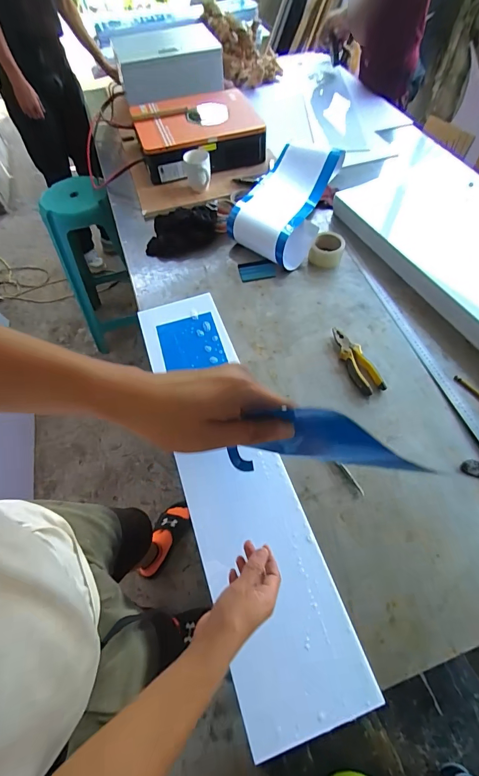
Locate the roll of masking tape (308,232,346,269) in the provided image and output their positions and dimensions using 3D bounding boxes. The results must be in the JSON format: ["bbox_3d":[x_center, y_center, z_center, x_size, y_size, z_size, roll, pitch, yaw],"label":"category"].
[{"bbox_3d":[0.245,-0.393,1.021,0.096,0.050,0.094,-2,58,3],"label":"roll of masking tape"}]

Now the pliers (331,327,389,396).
[{"bbox_3d":[0.266,-0.066,0.837,0.050,0.026,0.184,-21,59,-9],"label":"pliers"}]

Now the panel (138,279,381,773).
[{"bbox_3d":[-0.030,0.132,0.739,0.200,0.017,0.888,-18,58,-7],"label":"panel"}]

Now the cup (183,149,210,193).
[{"bbox_3d":[-0.135,-0.714,1.189,0.080,0.098,0.091,-9,58,-1],"label":"cup"}]

